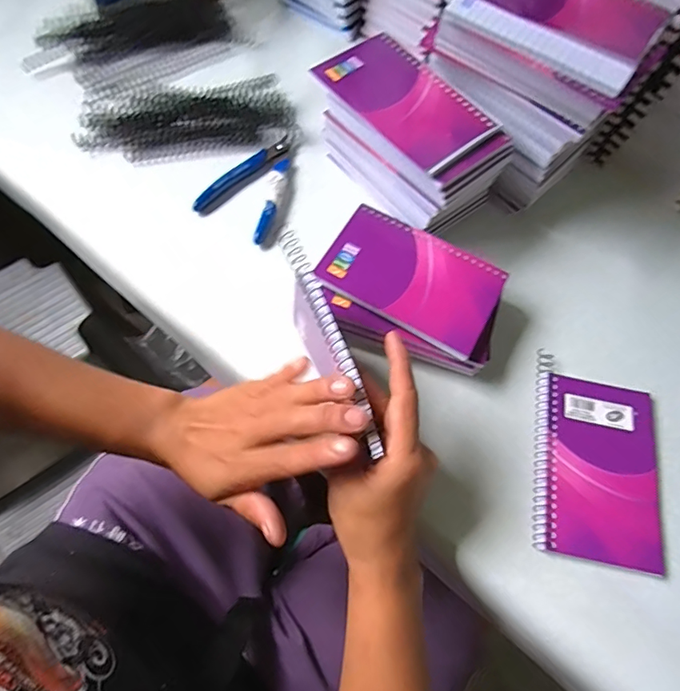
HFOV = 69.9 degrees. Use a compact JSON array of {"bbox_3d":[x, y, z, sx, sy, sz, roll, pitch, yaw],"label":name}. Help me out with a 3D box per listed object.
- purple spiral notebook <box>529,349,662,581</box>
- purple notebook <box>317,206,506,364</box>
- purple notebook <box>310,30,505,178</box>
[{"bbox_3d":[0.183,0.081,0.348,0.085,0.013,0.138,11,67,4],"label":"purple spiral notebook"},{"bbox_3d":[0.054,-0.051,0.367,0.127,0.006,0.079,28,69,9],"label":"purple notebook"},{"bbox_3d":[0.049,-0.187,0.370,0.073,0.006,0.129,-40,73,-16],"label":"purple notebook"}]

